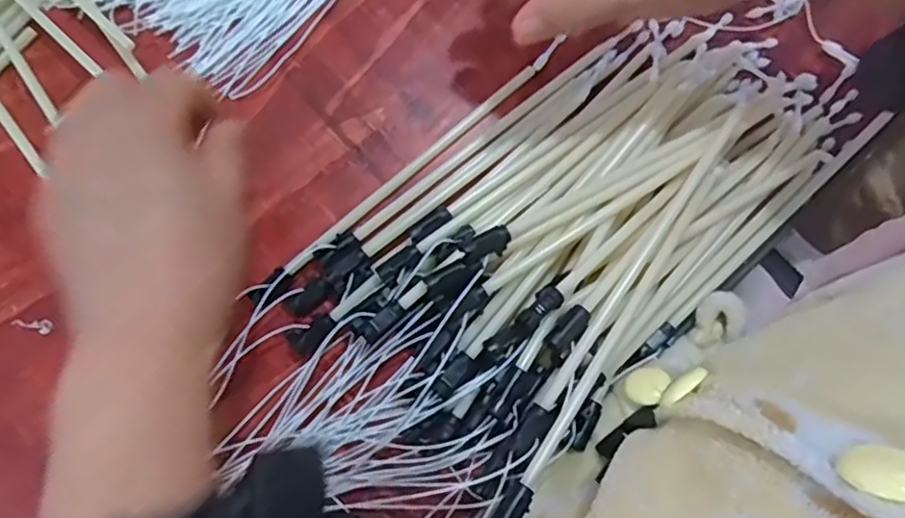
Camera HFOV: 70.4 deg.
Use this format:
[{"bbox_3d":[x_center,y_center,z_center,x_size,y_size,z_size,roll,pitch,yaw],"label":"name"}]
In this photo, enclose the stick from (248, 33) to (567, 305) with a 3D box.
[{"bbox_3d":[-0.022,-0.051,0.347,0.215,0.011,0.010,-42,81,-8],"label":"stick"}]

